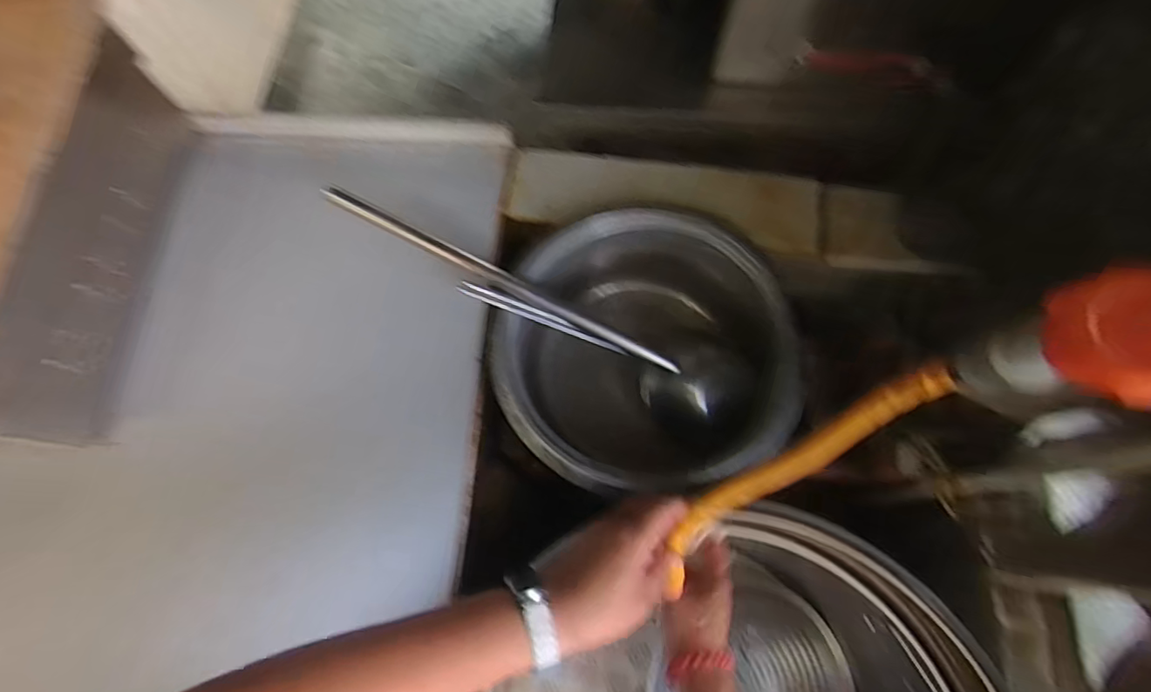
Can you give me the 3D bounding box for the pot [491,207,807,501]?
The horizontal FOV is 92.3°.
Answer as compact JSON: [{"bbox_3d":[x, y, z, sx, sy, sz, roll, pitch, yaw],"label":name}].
[{"bbox_3d":[0.073,0.012,0.740,0.337,0.222,0.320,-1,71,2],"label":"pot"}]

